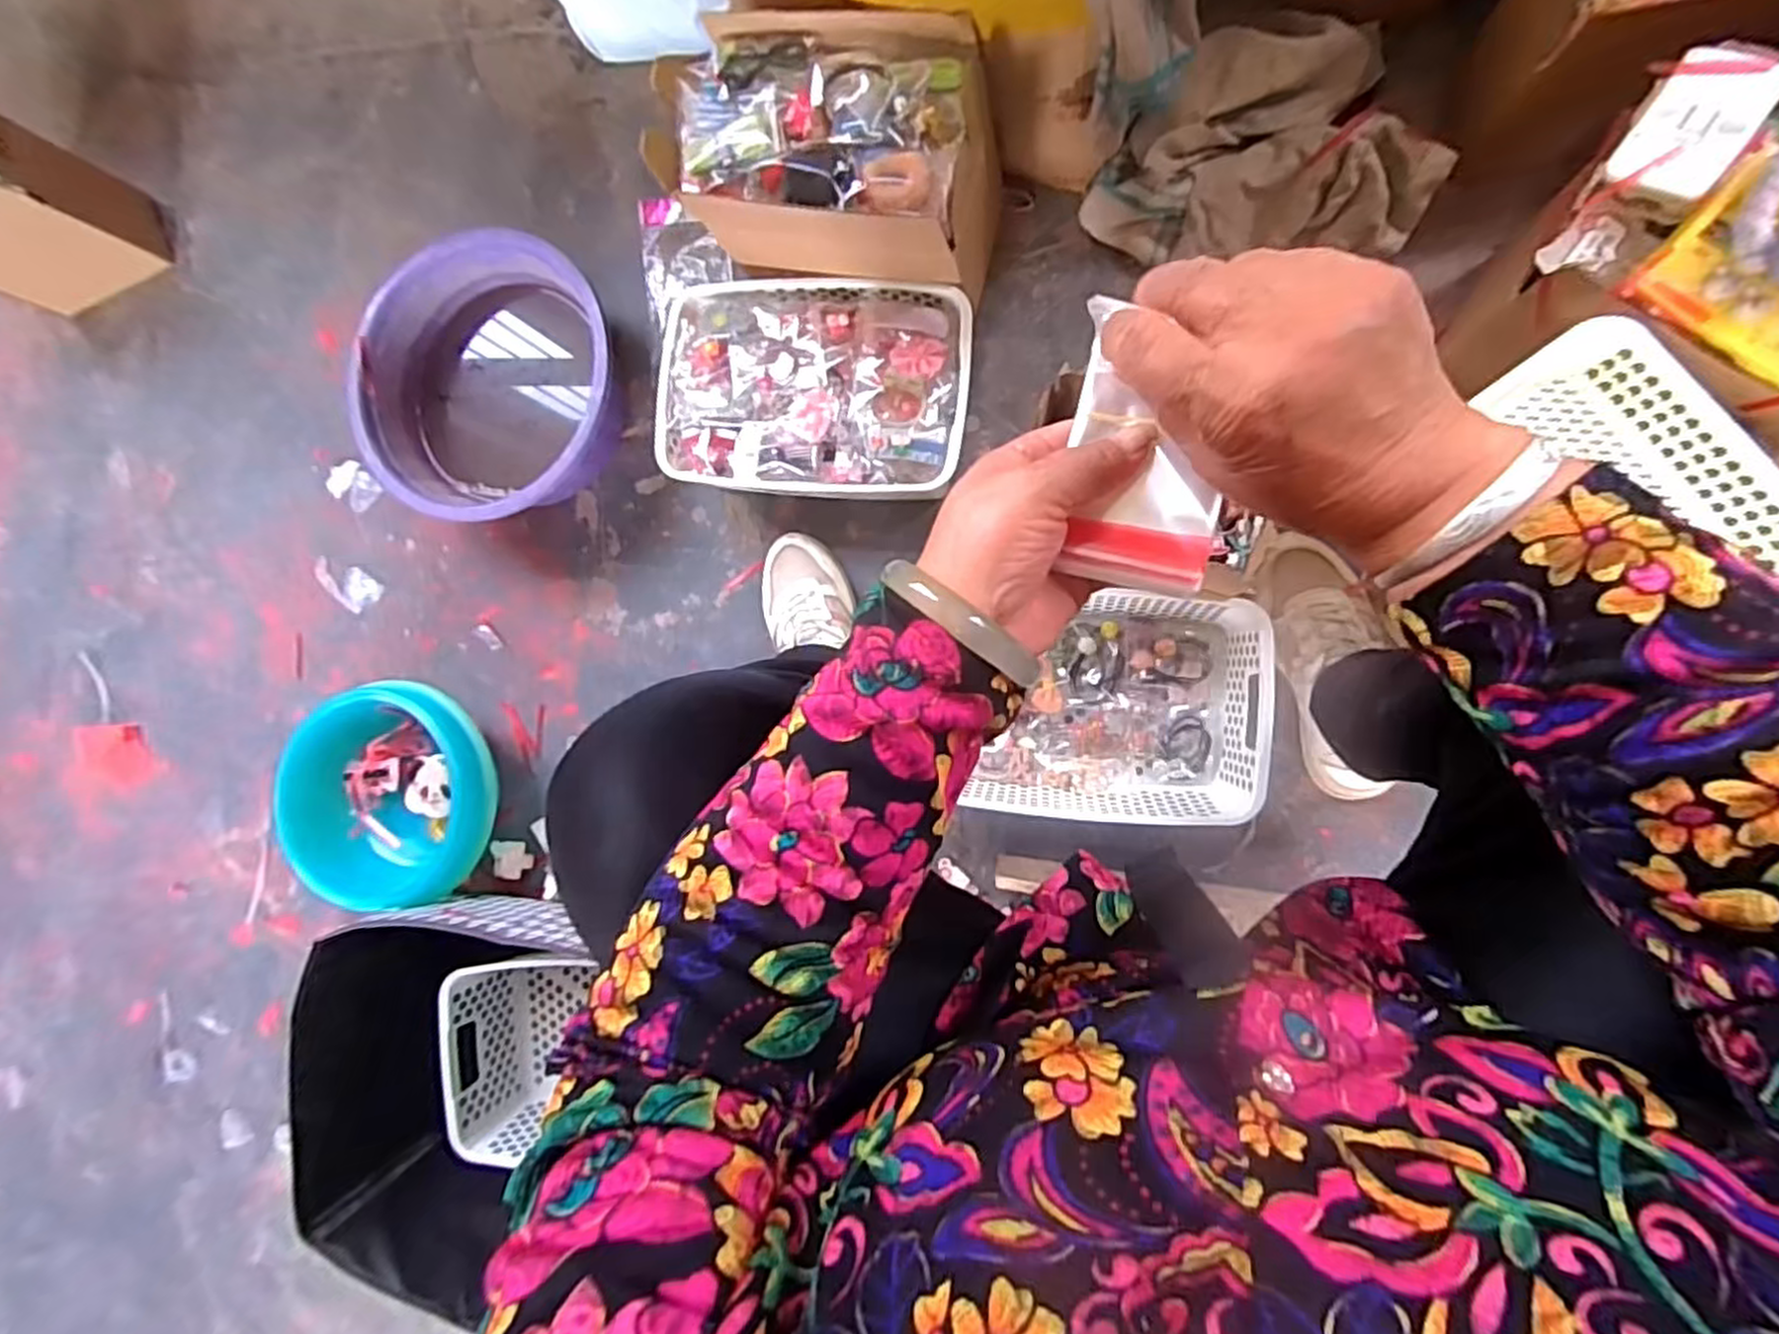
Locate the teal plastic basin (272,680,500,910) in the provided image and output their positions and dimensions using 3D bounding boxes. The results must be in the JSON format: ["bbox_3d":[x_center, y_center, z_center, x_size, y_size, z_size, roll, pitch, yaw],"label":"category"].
[{"bbox_3d":[-0.522,0.137,0.853,0.224,0.106,0.228,0,89,10],"label":"teal plastic basin"}]

